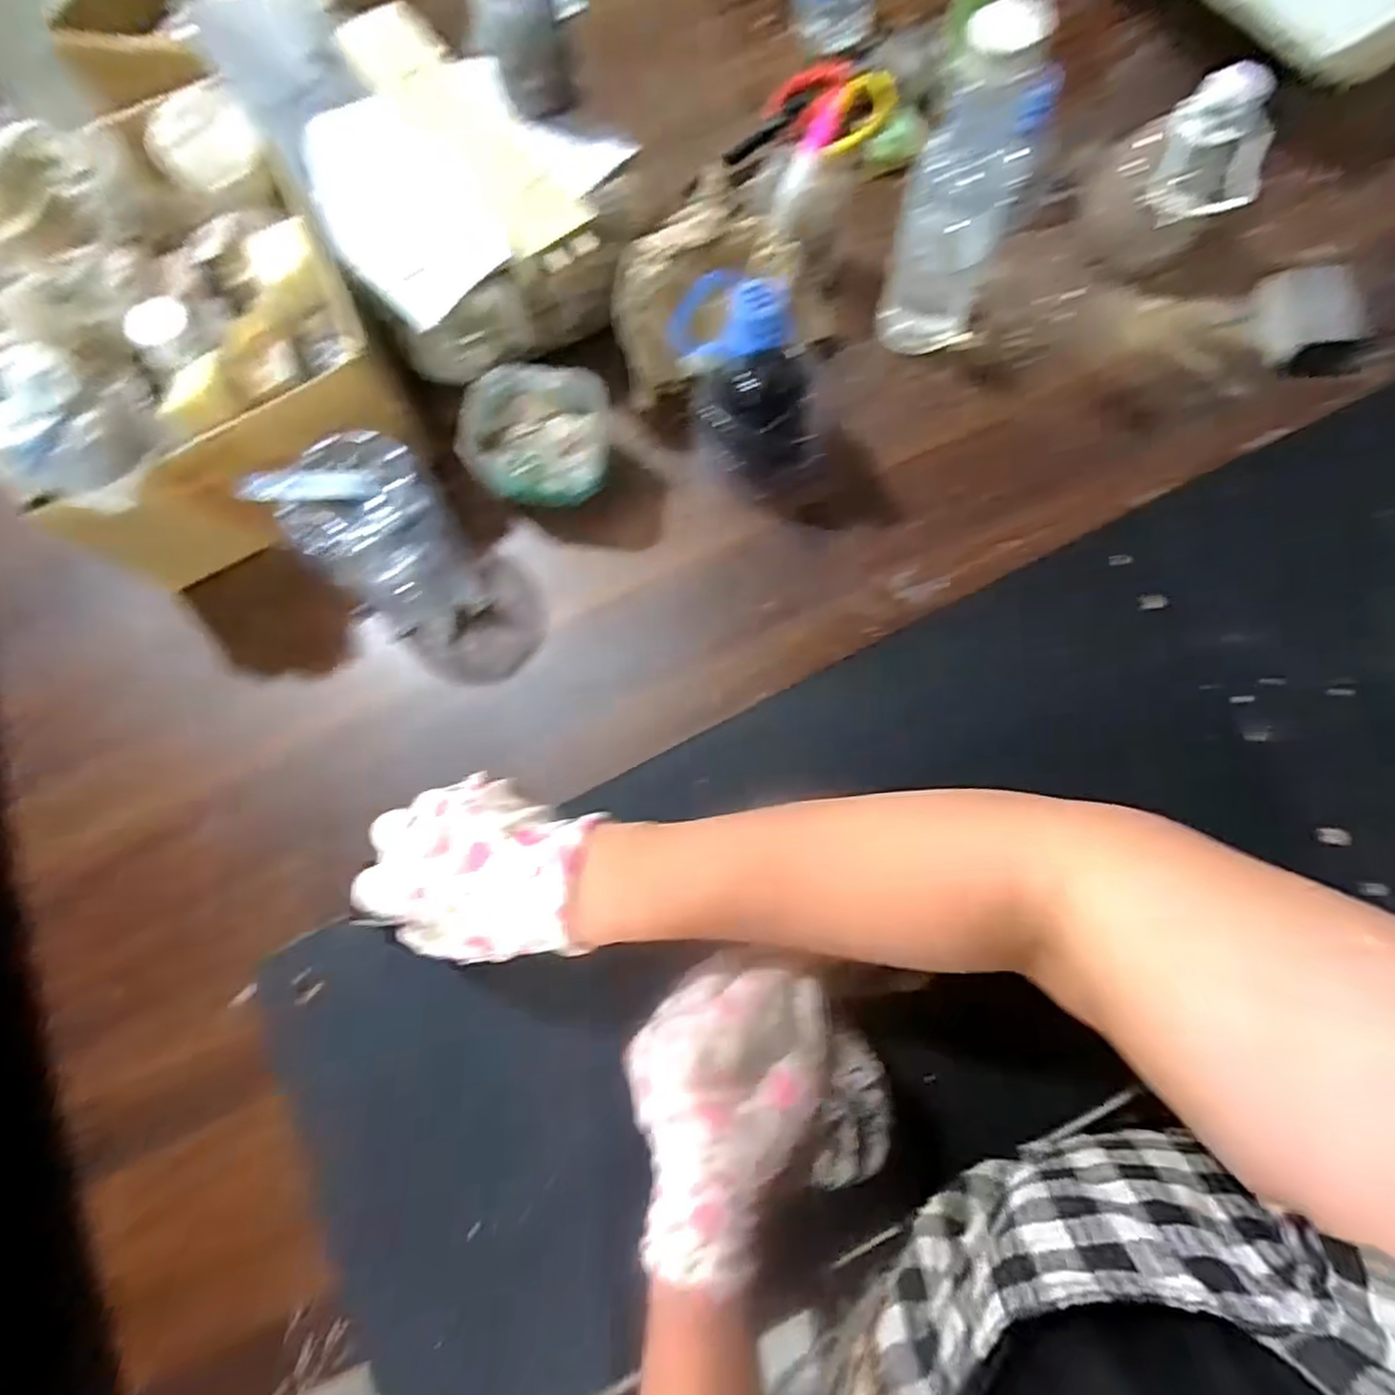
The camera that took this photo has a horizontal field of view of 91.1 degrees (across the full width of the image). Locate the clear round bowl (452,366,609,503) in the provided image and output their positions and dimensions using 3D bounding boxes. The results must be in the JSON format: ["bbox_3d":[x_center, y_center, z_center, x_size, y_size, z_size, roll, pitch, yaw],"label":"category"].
[{"bbox_3d":[-0.119,-0.195,0.527,0.105,0.066,0.095,15,83,5],"label":"clear round bowl"}]

